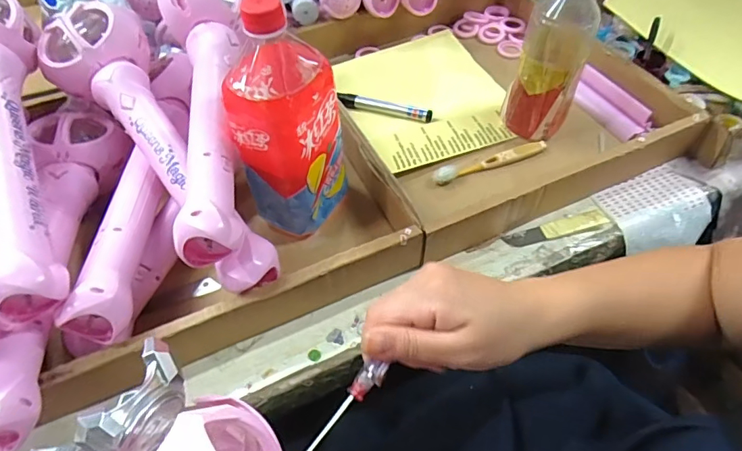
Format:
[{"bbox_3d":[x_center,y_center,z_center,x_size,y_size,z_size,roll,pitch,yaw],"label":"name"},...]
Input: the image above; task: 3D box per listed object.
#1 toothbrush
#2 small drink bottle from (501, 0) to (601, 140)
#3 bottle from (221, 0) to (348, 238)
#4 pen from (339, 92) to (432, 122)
[{"bbox_3d":[0.133,-0.073,0.536,0.139,0.007,0.017,-18,54,-11],"label":"toothbrush"},{"bbox_3d":[0.195,-0.187,0.513,0.064,0.183,0.082,19,56,16],"label":"small drink bottle"},{"bbox_3d":[-0.074,-0.094,0.426,0.091,0.206,0.104,-6,53,-3],"label":"bottle"},{"bbox_3d":[0.017,-0.145,0.596,0.119,0.015,0.019,14,55,12],"label":"pen"}]

